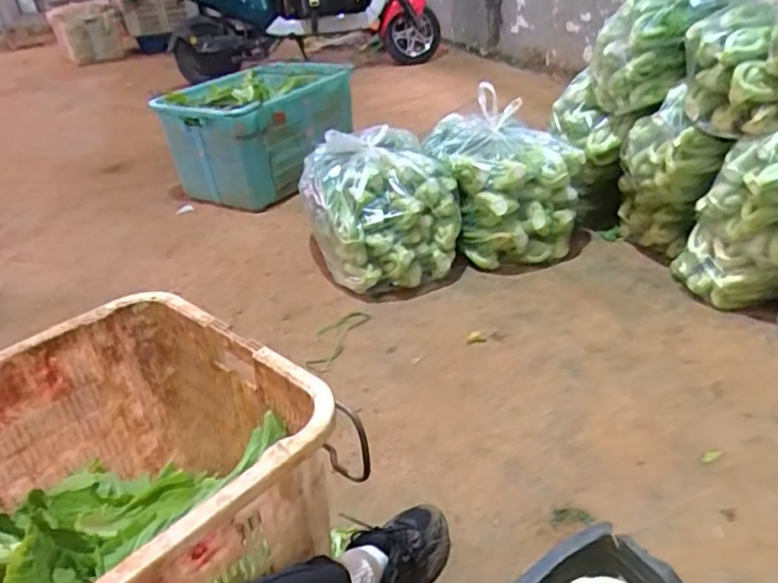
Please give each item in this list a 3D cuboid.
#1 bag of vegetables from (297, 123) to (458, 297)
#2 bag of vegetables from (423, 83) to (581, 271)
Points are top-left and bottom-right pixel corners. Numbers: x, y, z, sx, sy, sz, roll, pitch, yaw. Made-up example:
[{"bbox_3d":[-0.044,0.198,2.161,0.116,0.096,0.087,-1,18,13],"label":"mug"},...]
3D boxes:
[{"bbox_3d":[-0.020,-0.208,1.666,0.355,0.331,0.330,-17,33,-17],"label":"bag of vegetables"},{"bbox_3d":[0.310,-0.304,1.750,0.350,0.341,0.388,-14,32,-12],"label":"bag of vegetables"}]

